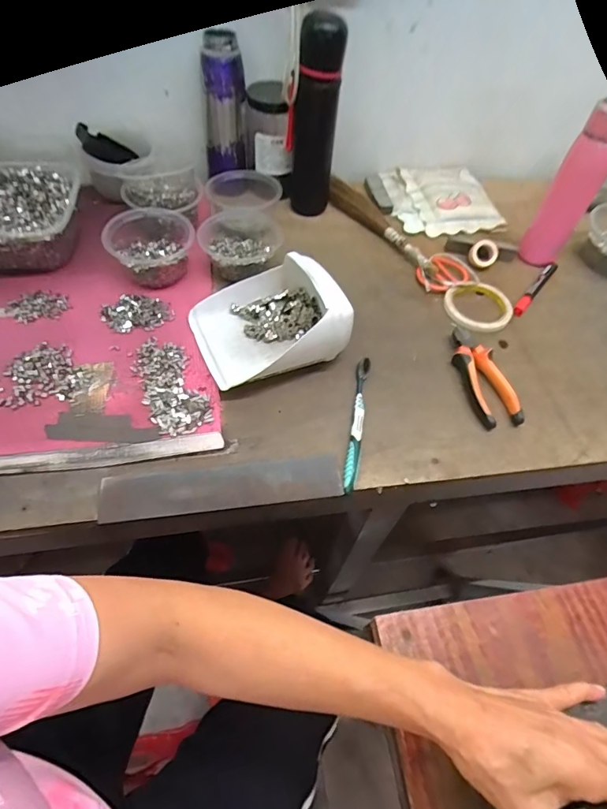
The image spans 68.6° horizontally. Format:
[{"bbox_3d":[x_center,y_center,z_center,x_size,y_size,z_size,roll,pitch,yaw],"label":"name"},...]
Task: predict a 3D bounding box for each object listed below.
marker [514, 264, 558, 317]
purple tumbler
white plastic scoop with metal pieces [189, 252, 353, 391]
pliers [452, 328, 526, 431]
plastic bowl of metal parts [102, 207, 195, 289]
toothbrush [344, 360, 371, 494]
[{"bbox_3d":[0.355,-0.178,0.678,0.015,0.010,0.151,35,60,18],"label":"marker"},{"bbox_3d":[-0.121,-0.447,0.672,0.063,0.189,0.075,-1,56,-5],"label":"purple tumbler"},{"bbox_3d":[-0.045,-0.107,0.548,0.172,0.088,0.149,-18,59,-16],"label":"white plastic scoop with metal pieces"},{"bbox_3d":[0.226,-0.039,0.567,0.049,0.024,0.145,-9,57,-11],"label":"pliers"},{"bbox_3d":[-0.207,-0.217,0.609,0.101,0.059,0.103,2,56,-3],"label":"plastic bowl of metal parts"},{"bbox_3d":[0.064,0.016,0.521,0.015,0.009,0.179,11,56,3],"label":"toothbrush"}]

